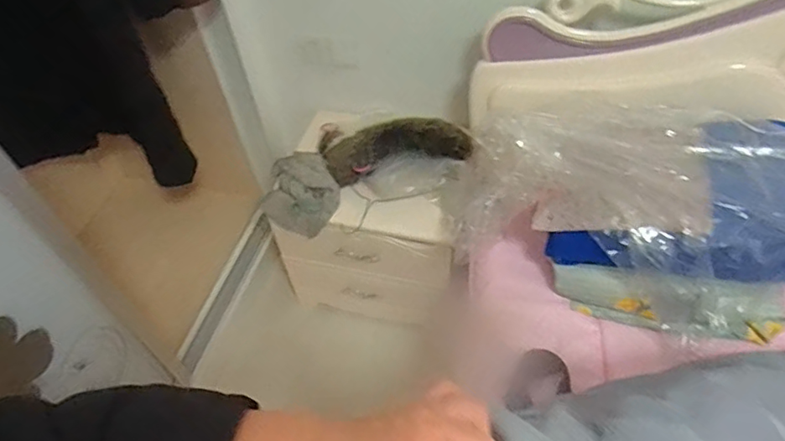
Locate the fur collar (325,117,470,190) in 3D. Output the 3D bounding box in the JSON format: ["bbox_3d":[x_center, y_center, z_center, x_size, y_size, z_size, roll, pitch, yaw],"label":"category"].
[{"bbox_3d":[-0.011,-0.165,1.255,0.387,0.093,0.103,-9,50,21],"label":"fur collar"}]

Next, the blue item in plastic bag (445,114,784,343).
[{"bbox_3d":[0.426,-0.013,0.993,0.624,0.211,0.376,7,53,9],"label":"blue item in plastic bag"}]

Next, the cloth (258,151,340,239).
[{"bbox_3d":[-0.233,-0.066,1.317,0.191,0.051,0.210,-38,66,9],"label":"cloth"}]

